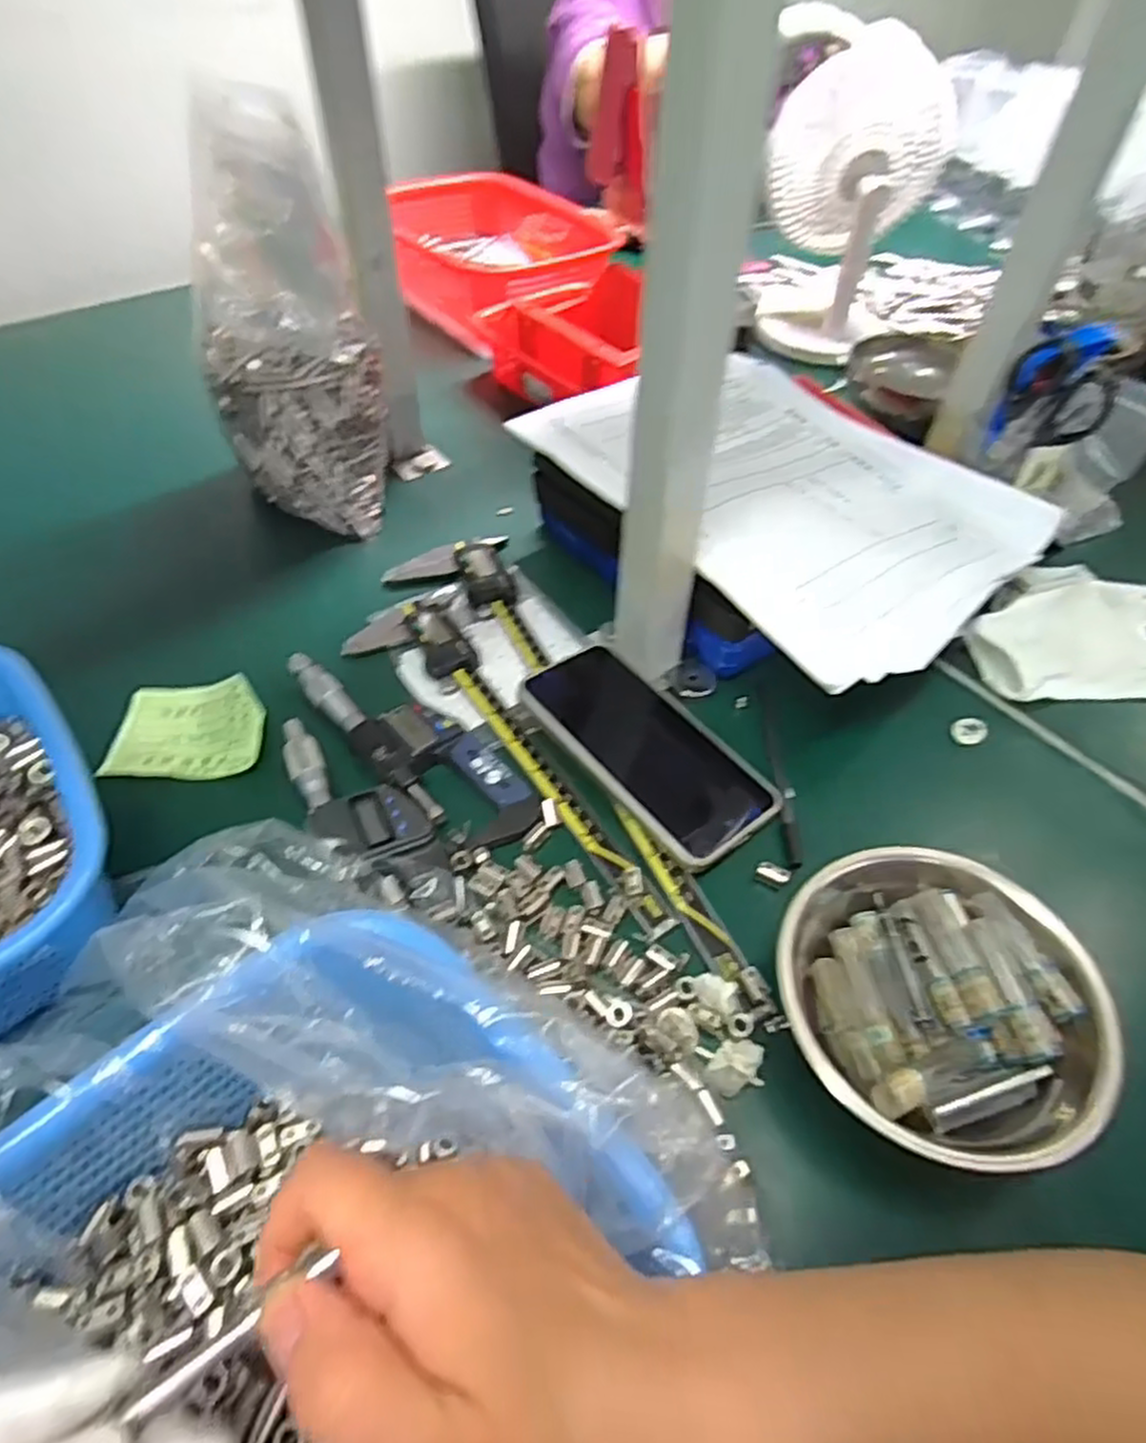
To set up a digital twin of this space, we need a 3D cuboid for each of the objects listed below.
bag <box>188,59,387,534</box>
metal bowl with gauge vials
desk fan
[{"bbox_3d":[-0.196,-0.255,0.510,0.116,0.242,0.098,-3,50,-4],"label":"bag"},{"bbox_3d":[0.149,0.118,0.318,0.120,0.056,0.122,1,50,-1],"label":"metal bowl with gauge vials"},{"bbox_3d":[0.267,-0.507,0.748,0.158,0.236,0.137,15,51,11],"label":"desk fan"}]

